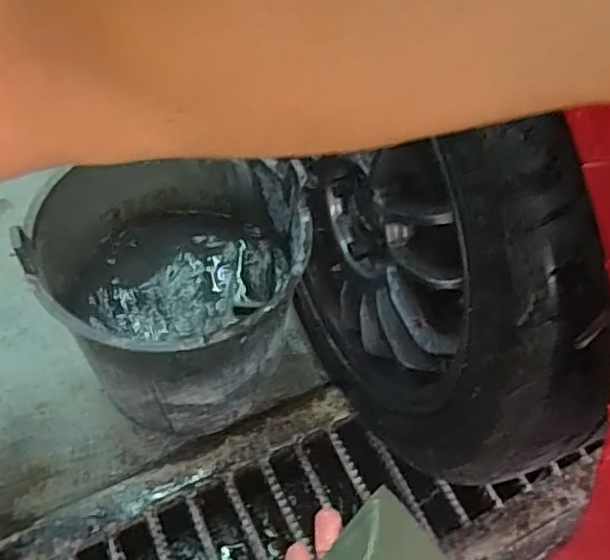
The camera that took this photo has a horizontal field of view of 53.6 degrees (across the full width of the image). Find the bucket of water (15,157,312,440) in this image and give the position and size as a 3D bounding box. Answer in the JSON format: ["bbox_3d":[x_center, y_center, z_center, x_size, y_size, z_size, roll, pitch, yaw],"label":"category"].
[{"bbox_3d":[-0.153,0.023,0.757,0.288,0.281,0.279,2,55,-2],"label":"bucket of water"}]

